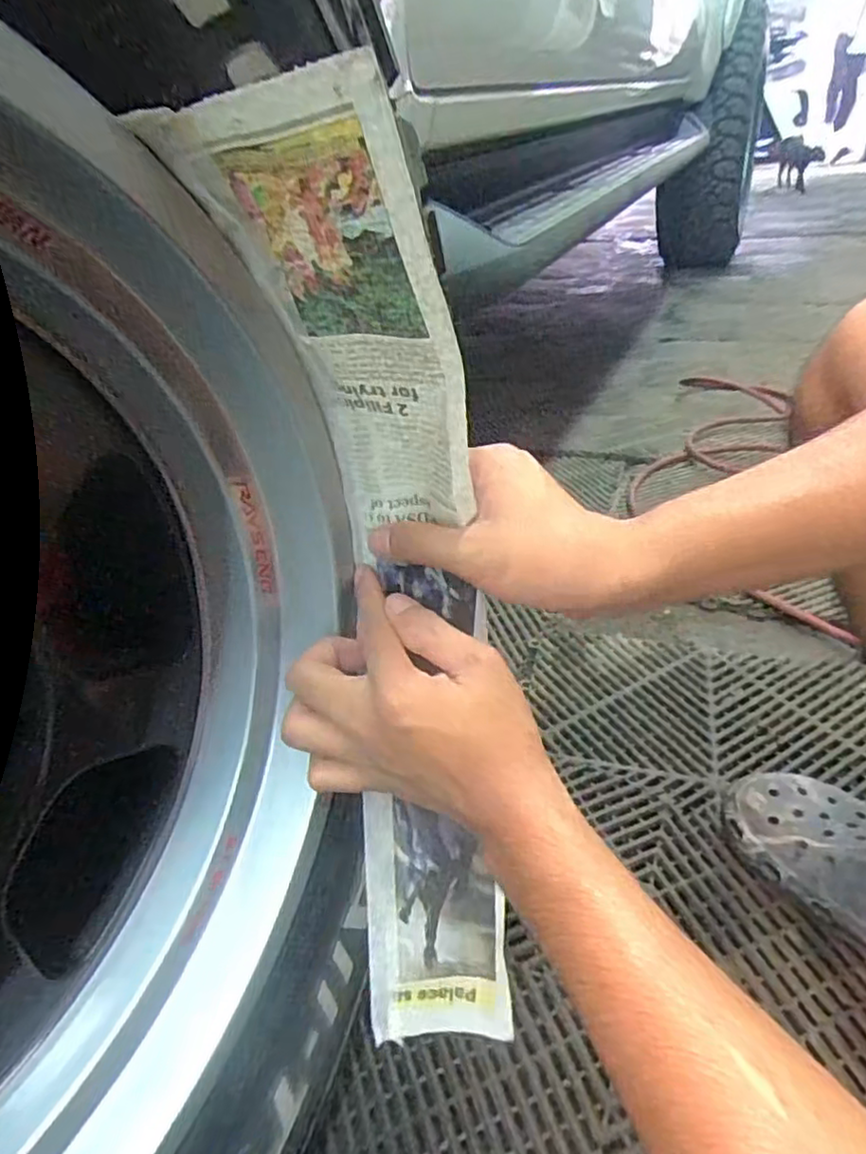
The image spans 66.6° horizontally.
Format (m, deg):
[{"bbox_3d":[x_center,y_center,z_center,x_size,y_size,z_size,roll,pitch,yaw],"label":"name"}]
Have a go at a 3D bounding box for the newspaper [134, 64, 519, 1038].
[{"bbox_3d":[-0.022,0.050,0.349,0.101,0.495,0.110,-7,26,-2],"label":"newspaper"}]

